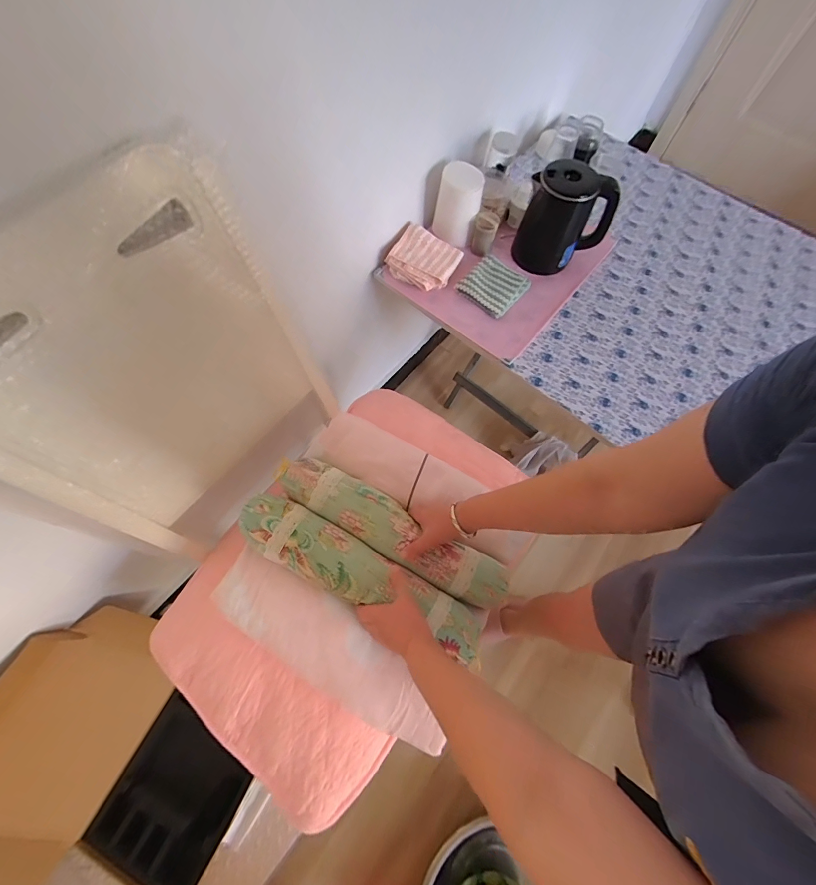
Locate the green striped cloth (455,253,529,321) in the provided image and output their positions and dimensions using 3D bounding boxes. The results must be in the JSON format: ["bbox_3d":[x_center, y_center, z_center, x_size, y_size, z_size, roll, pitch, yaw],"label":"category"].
[{"bbox_3d":[0.185,-0.336,0.803,0.120,0.017,0.142,36,72,11],"label":"green striped cloth"}]

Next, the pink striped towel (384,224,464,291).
[{"bbox_3d":[0.030,-0.390,0.805,0.145,0.031,0.120,26,70,7],"label":"pink striped towel"}]

